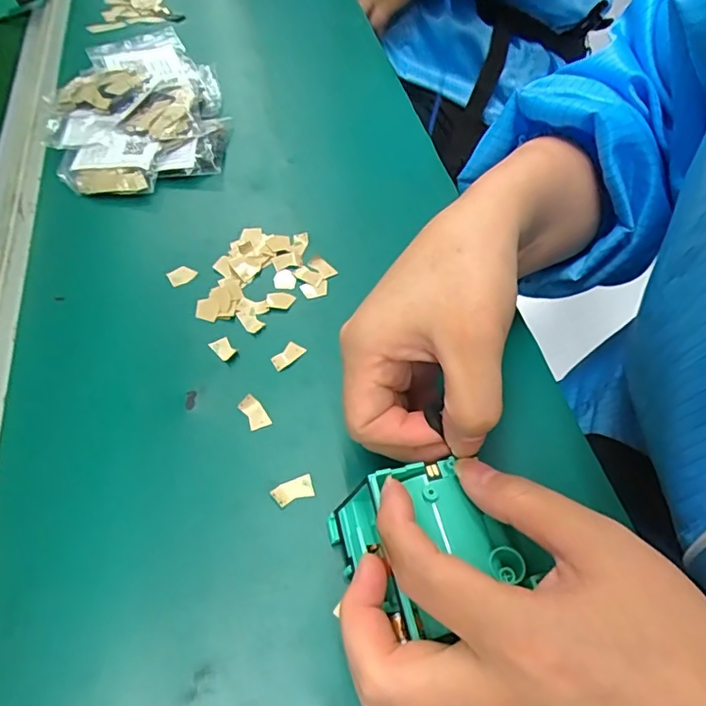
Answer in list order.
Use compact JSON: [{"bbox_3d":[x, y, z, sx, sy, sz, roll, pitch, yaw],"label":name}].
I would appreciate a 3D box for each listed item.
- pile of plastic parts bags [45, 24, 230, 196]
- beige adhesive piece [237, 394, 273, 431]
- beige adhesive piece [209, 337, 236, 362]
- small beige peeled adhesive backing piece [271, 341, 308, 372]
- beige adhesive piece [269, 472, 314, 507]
[{"bbox_3d":[-0.172,-0.203,0.432,0.125,0.024,0.201,-10,56,-9],"label":"pile of plastic parts bags"},{"bbox_3d":[-0.053,0.032,0.289,0.011,0.004,0.020,-27,60,-20],"label":"beige adhesive piece"},{"bbox_3d":[-0.076,-0.003,0.314,0.011,0.004,0.016,-30,61,-21],"label":"beige adhesive piece"},{"bbox_3d":[-0.038,0.001,0.313,0.011,0.004,0.022,36,61,21],"label":"small beige peeled adhesive backing piece"},{"bbox_3d":[-0.030,0.068,0.267,0.021,0.004,0.011,-17,62,-18],"label":"beige adhesive piece"}]

